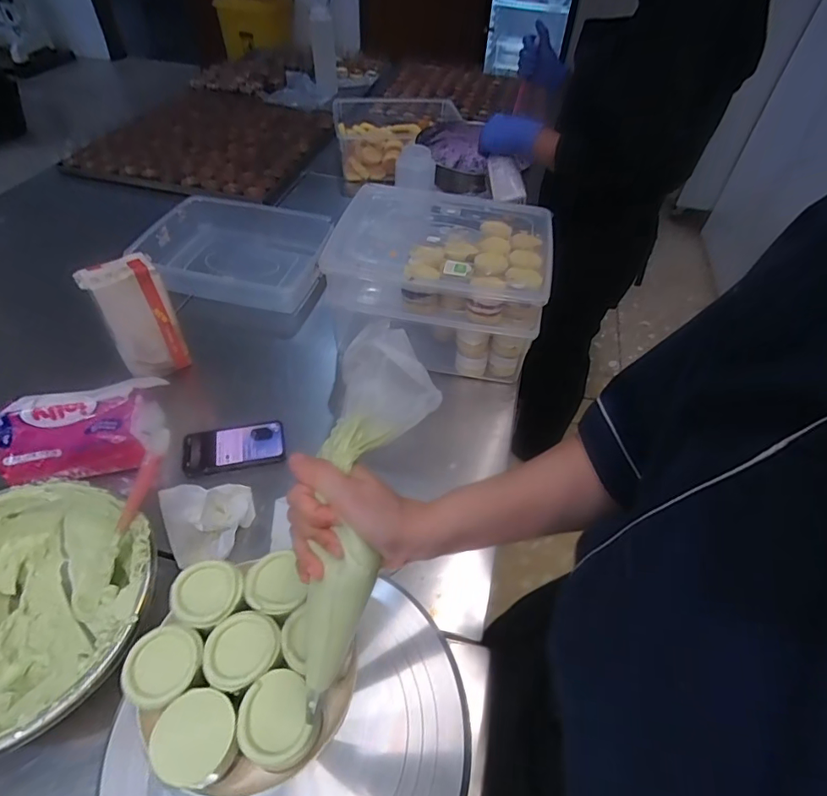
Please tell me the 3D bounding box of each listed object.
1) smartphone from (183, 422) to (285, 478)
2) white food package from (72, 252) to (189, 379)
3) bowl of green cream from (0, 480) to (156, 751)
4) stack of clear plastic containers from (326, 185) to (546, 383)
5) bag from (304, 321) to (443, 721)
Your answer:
[{"bbox_3d":[-0.271,0.074,0.739,0.144,0.015,0.074,-9,49,-12],"label":"smartphone"},{"bbox_3d":[-0.439,-0.117,0.792,0.065,0.208,0.103,37,56,26],"label":"white food package"},{"bbox_3d":[-0.411,0.237,0.526,0.256,0.112,0.257,2,48,-2],"label":"bowl of green cream"},{"bbox_3d":[0.046,-0.209,0.894,0.355,0.203,0.277,10,48,5],"label":"stack of clear plastic containers"},{"bbox_3d":[-0.037,0.070,0.383,0.086,0.099,0.300,8,60,2],"label":"bag"}]

